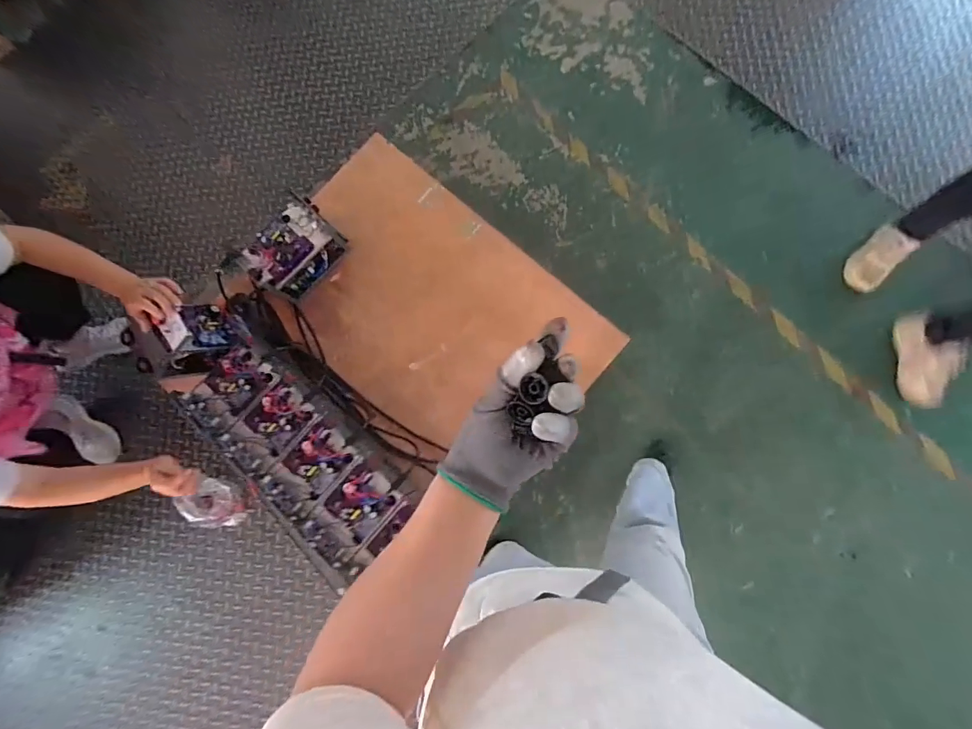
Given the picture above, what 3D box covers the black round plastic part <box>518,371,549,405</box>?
[{"bbox_3d":[0.034,0.017,0.310,0.018,0.007,0.021,3,85,7],"label":"black round plastic part"}]

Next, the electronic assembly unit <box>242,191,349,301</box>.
[{"bbox_3d":[-0.512,-0.309,1.188,0.135,0.149,0.236,40,86,9],"label":"electronic assembly unit"}]

